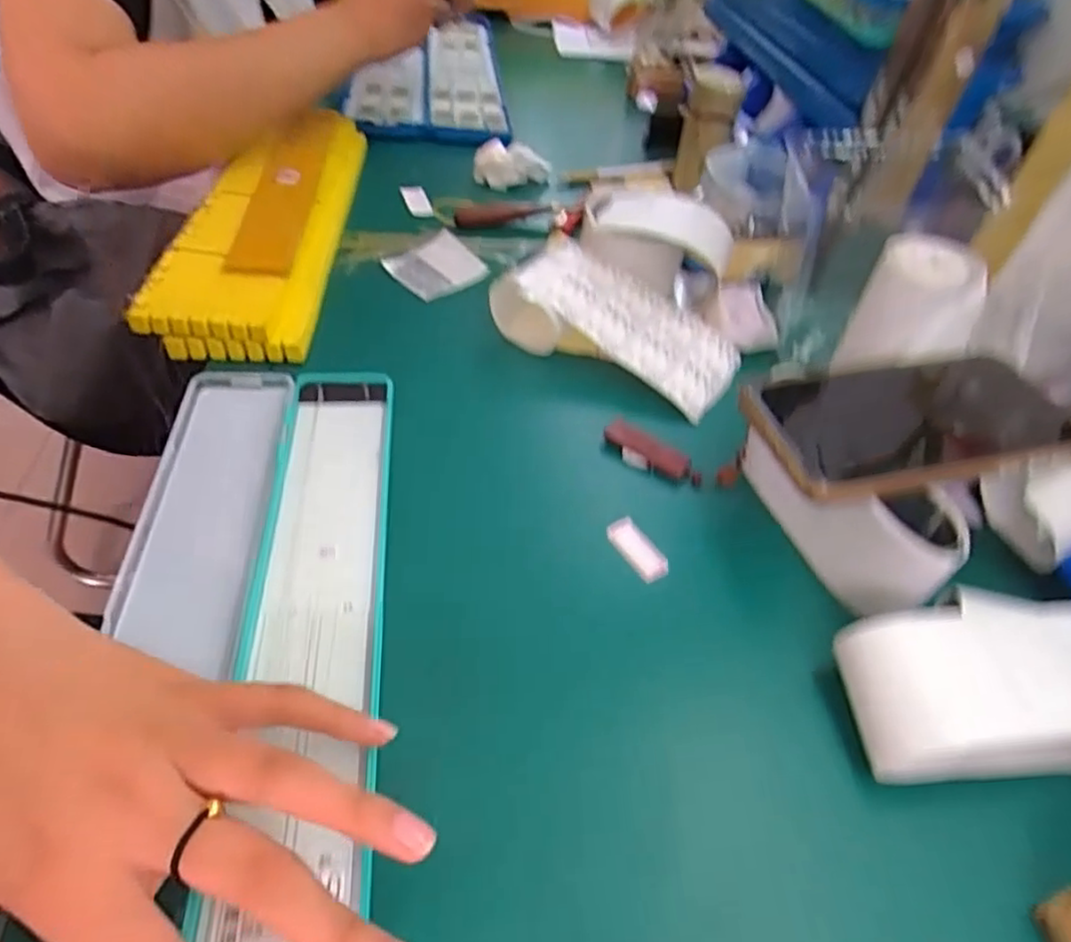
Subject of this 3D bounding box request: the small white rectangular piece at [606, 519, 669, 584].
[{"bbox_3d":[0.051,0.039,0.344,0.012,0.011,0.036,-23,52,-27],"label":"small white rectangular piece"}]

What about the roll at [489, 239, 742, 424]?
[{"bbox_3d":[0.058,-0.101,0.457,0.151,0.039,0.085,25,47,17],"label":"roll"}]

